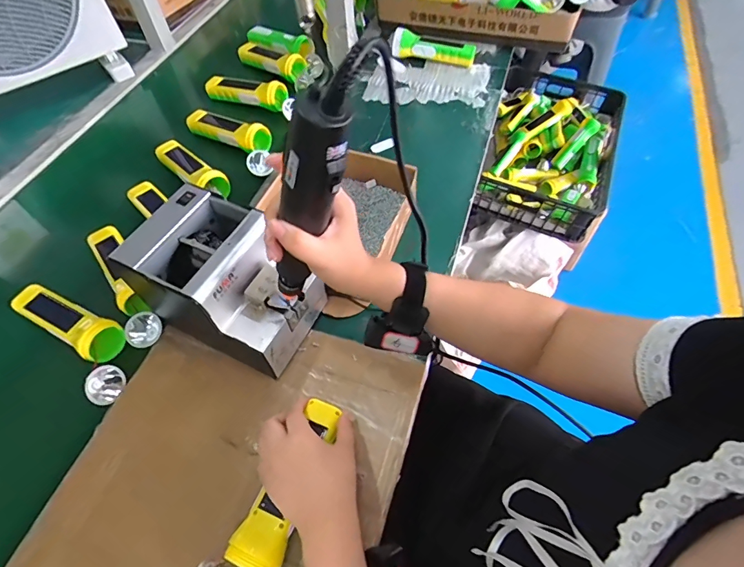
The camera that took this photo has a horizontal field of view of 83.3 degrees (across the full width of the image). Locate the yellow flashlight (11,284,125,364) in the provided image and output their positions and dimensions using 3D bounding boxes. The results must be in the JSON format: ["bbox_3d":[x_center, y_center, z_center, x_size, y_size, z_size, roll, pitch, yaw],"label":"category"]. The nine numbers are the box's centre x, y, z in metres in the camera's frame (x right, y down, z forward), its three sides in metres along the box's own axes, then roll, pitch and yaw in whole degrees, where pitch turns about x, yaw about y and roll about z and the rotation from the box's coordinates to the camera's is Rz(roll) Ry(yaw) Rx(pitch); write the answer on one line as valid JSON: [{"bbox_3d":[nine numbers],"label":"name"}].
[{"bbox_3d":[-0.393,0.046,0.539,0.174,0.035,0.051,26,62,17],"label":"yellow flashlight"}]

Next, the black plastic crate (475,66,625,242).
[{"bbox_3d":[0.561,-0.421,1.294,0.370,0.147,0.583,15,59,12],"label":"black plastic crate"}]

